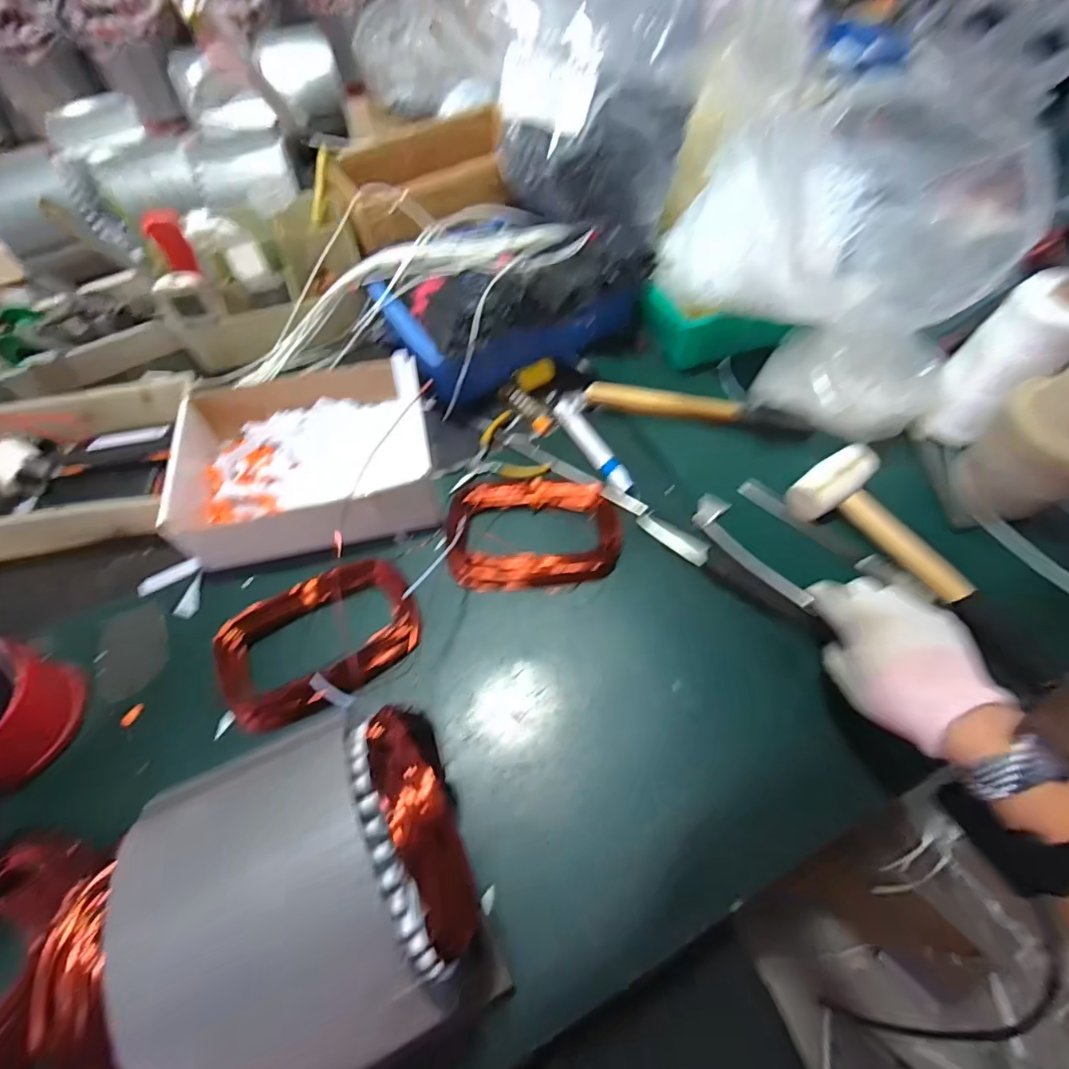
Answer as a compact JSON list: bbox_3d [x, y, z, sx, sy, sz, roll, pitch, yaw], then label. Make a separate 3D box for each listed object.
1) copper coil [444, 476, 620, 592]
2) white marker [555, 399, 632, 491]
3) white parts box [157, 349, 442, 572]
[{"bbox_3d":[-0.001,-0.008,0.525,0.173,0.023,0.121,-5,60,-3],"label":"copper coil"},{"bbox_3d":[0.066,-0.103,0.588,0.026,0.022,0.147,-25,63,-13],"label":"white marker"},{"bbox_3d":[-0.239,-0.089,0.546,0.245,0.071,0.200,-11,61,-6],"label":"white parts box"}]

